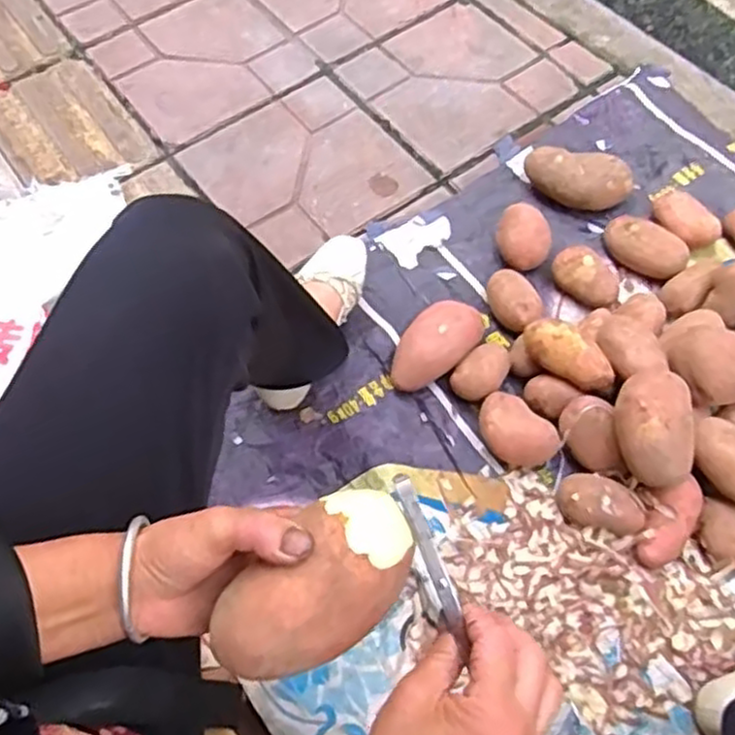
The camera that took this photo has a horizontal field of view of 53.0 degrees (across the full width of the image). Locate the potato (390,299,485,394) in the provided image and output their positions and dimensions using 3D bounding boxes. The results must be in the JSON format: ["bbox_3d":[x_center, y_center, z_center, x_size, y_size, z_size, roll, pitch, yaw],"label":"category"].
[{"bbox_3d":[0.085,-0.029,0.933,0.143,0.047,0.078,-41,66,-16],"label":"potato"}]

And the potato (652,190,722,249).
[{"bbox_3d":[0.439,-0.205,1.016,0.049,0.040,0.094,-33,64,-12],"label":"potato"}]

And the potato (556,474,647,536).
[{"bbox_3d":[0.266,0.153,0.837,0.092,0.045,0.064,8,63,9],"label":"potato"}]

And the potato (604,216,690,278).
[{"bbox_3d":[0.377,-0.162,1.004,0.115,0.049,0.068,27,67,18],"label":"potato"}]

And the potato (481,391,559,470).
[{"bbox_3d":[0.180,0.078,0.885,0.099,0.043,0.073,23,66,16],"label":"potato"}]

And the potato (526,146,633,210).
[{"bbox_3d":[0.300,-0.267,1.056,0.149,0.060,0.072,13,64,12],"label":"potato"}]

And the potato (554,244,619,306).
[{"bbox_3d":[0.294,-0.120,0.990,0.093,0.049,0.059,31,69,19],"label":"potato"}]

